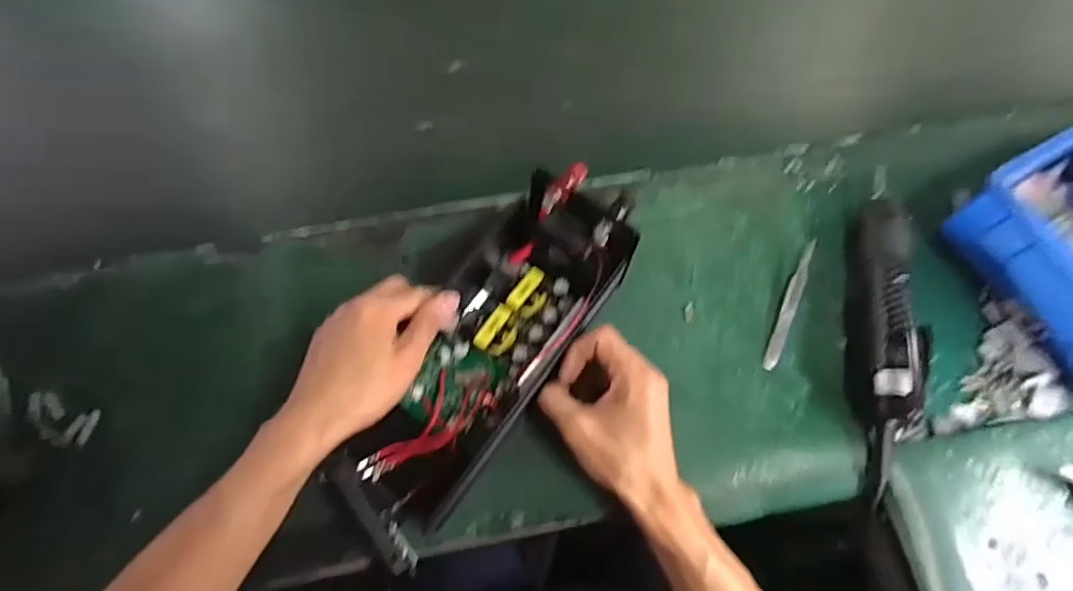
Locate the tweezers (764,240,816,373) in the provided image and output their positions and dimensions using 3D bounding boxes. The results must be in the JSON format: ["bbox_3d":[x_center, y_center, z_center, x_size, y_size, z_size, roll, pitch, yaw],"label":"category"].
[{"bbox_3d":[0.219,0.007,0.479,0.012,0.013,0.125,24,70,9],"label":"tweezers"}]

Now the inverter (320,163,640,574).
[{"bbox_3d":[-0.040,0.042,0.429,0.114,0.070,0.296,31,79,12],"label":"inverter"}]

